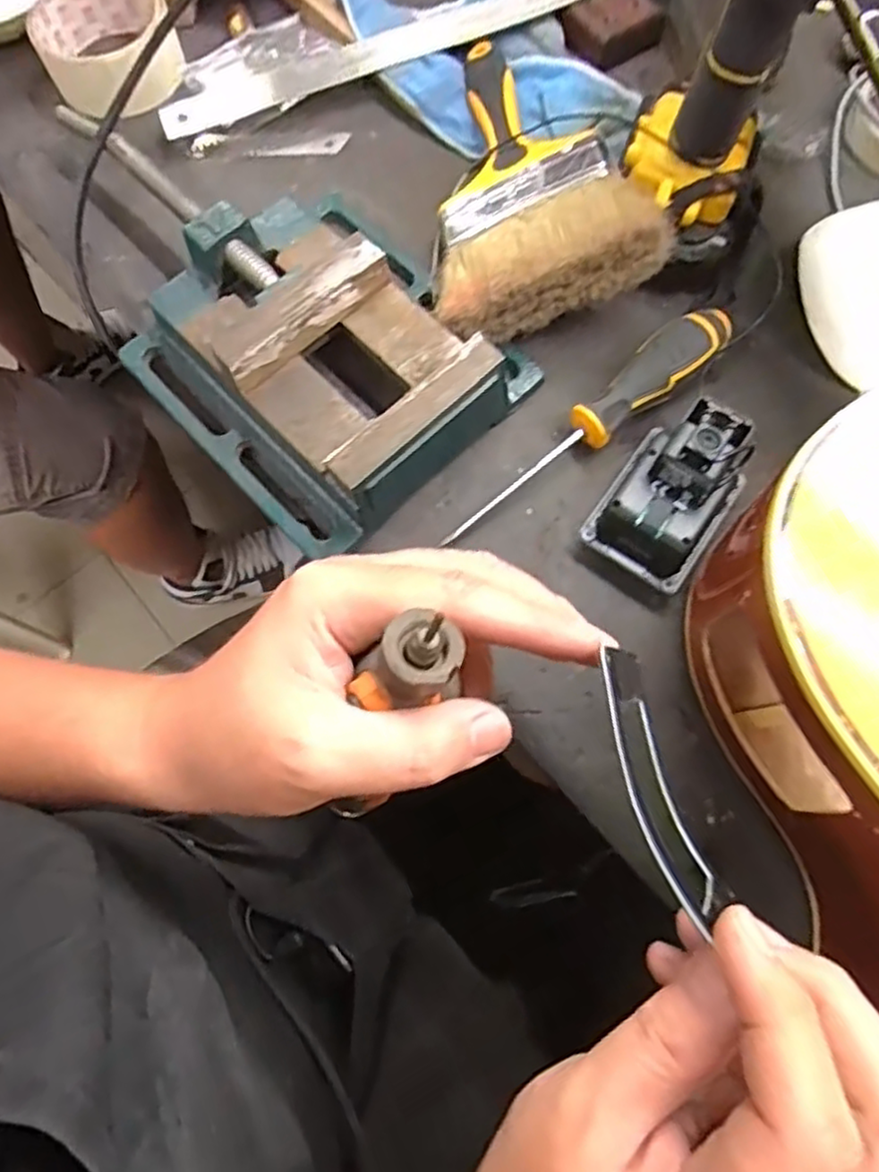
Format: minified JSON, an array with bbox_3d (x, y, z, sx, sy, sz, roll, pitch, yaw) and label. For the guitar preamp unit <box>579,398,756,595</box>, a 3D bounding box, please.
[{"bbox_3d":[0.116,-0.049,0.332,0.053,0.050,0.081,36,75,12],"label":"guitar preamp unit"}]

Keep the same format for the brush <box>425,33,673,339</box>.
[{"bbox_3d":[0.059,-0.245,0.384,0.115,0.043,0.222,2,71,1],"label":"brush"}]

